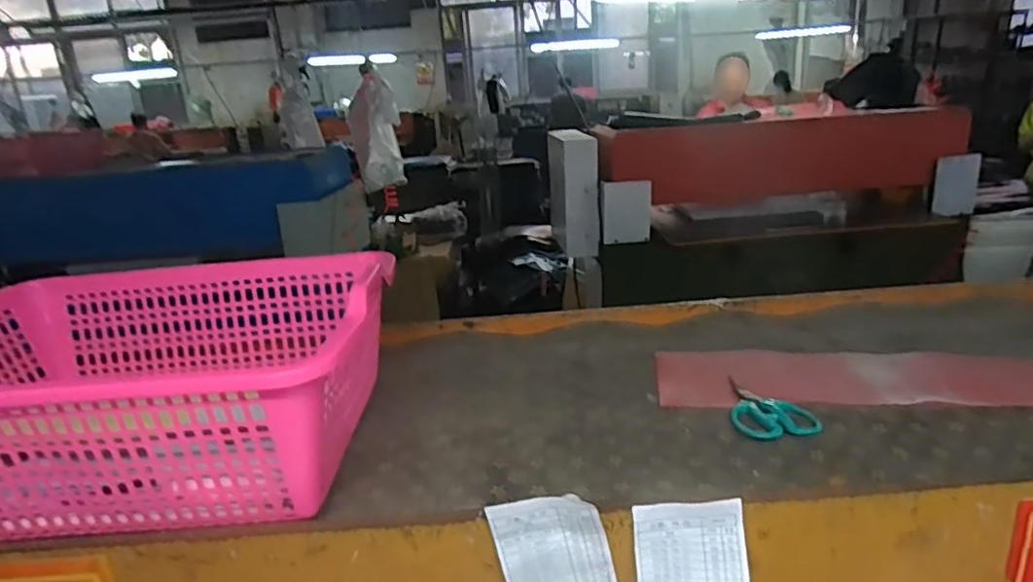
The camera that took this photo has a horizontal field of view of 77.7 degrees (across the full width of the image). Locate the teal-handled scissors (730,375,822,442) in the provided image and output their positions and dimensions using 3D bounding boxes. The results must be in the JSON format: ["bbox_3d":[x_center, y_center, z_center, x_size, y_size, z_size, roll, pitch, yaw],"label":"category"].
[{"bbox_3d":[0.282,0.128,0.718,0.083,0.013,0.130,-2,18,11],"label":"teal-handled scissors"}]

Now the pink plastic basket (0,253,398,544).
[{"bbox_3d":[-0.397,0.108,0.705,0.514,0.182,0.374,-6,18,-2],"label":"pink plastic basket"}]

